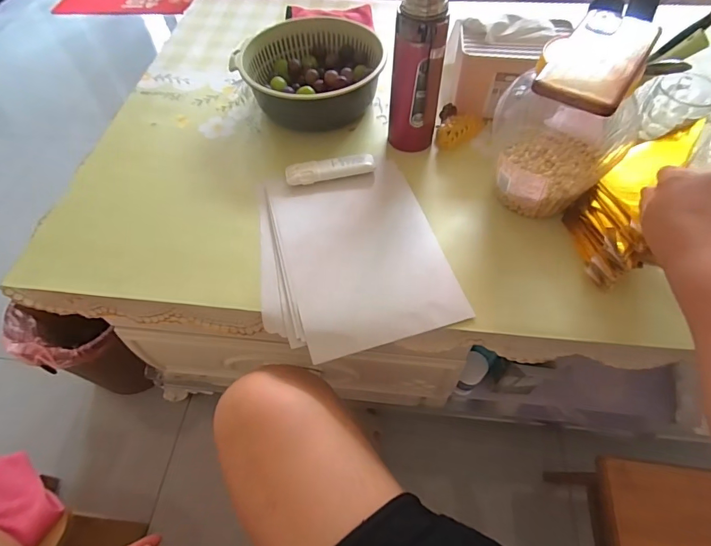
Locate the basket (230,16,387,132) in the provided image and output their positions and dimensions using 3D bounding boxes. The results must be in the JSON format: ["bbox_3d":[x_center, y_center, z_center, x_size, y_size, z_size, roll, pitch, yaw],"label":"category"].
[{"bbox_3d":[-0.077,-0.337,0.692,0.221,0.077,0.207,-3,57,0],"label":"basket"}]

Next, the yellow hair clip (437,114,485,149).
[{"bbox_3d":[0.157,-0.219,0.625,0.083,0.029,0.033,-31,61,-18],"label":"yellow hair clip"}]

